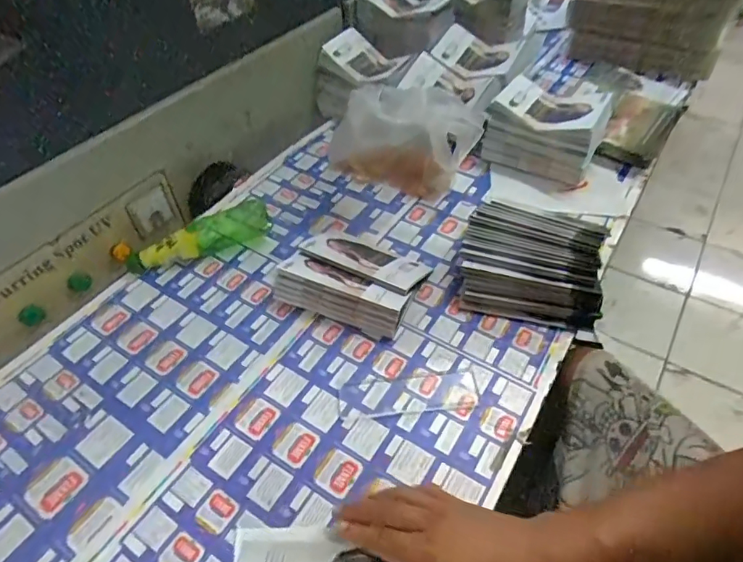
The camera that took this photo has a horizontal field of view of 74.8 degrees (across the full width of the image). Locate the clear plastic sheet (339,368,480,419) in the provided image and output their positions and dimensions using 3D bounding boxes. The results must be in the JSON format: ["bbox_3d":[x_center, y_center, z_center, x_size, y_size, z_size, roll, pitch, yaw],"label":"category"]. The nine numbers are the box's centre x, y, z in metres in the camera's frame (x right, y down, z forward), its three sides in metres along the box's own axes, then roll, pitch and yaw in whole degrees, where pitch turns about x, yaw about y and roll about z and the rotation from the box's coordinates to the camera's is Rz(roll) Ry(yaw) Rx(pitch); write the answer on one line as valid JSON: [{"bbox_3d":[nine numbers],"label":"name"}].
[{"bbox_3d":[0.044,0.133,0.581,0.162,0.008,0.051,-5,48,-1],"label":"clear plastic sheet"}]

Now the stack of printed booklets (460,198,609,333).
[{"bbox_3d":[0.225,-0.030,0.686,0.190,0.060,0.181,13,50,14],"label":"stack of printed booklets"}]

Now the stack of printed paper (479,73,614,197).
[{"bbox_3d":[0.312,-0.279,0.868,0.190,0.111,0.178,20,52,20],"label":"stack of printed paper"}]

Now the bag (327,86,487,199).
[{"bbox_3d":[0.041,-0.218,0.769,0.247,0.199,0.107,7,48,9],"label":"bag"}]

